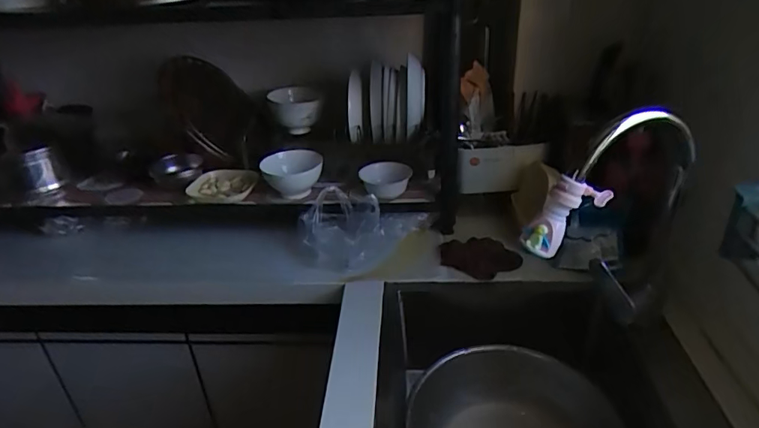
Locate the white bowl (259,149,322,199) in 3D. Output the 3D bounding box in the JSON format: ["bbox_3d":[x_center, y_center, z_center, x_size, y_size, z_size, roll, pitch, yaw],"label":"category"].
[{"bbox_3d":[-0.177,-0.081,1.048,0.113,0.077,0.113,-2,30,1],"label":"white bowl"}]

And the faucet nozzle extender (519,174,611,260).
[{"bbox_3d":[0.222,0.003,0.617,0.050,0.110,0.042,26,17,-29],"label":"faucet nozzle extender"}]

